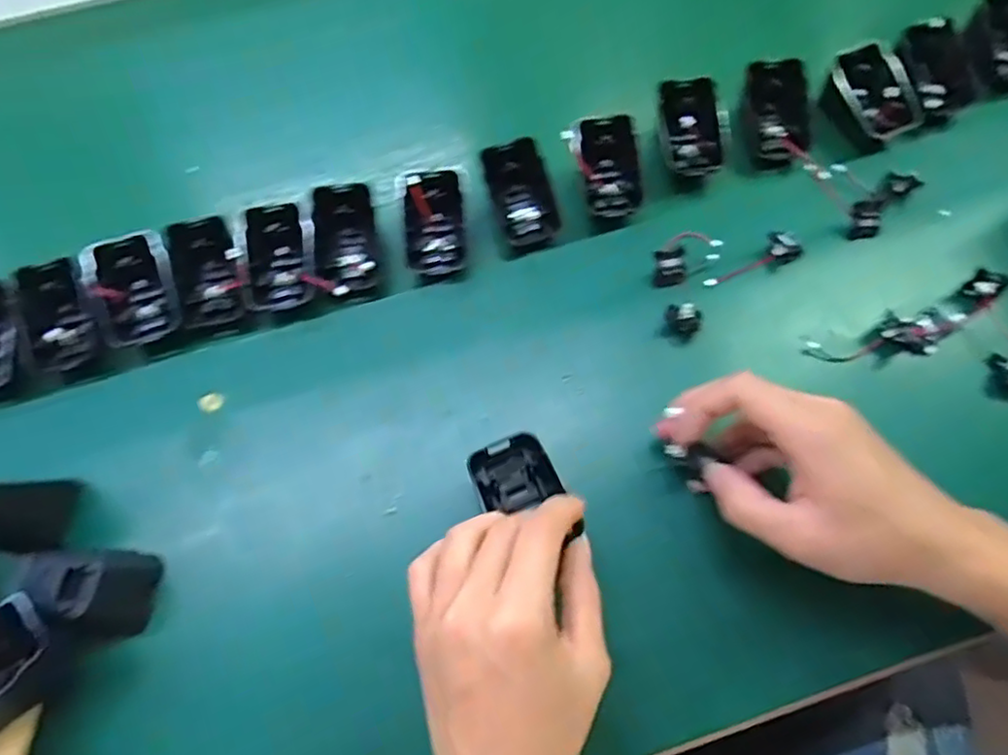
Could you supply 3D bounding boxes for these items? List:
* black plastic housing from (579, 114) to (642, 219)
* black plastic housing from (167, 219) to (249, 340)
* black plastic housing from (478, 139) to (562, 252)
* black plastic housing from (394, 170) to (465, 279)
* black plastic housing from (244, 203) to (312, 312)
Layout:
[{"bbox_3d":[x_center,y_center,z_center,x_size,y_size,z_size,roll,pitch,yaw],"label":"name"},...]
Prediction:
[{"bbox_3d":[0.072,-0.146,0.447,0.043,0.022,0.072,-6,91,1],"label":"black plastic housing"},{"bbox_3d":[-0.193,-0.066,0.419,0.047,0.021,0.075,-14,99,0],"label":"black plastic housing"},{"bbox_3d":[0.011,-0.126,0.442,0.044,0.021,0.073,-16,100,-12],"label":"black plastic housing"},{"bbox_3d":[-0.048,-0.105,0.429,0.043,0.037,0.064,-6,63,0],"label":"black plastic housing"},{"bbox_3d":[-0.150,-0.078,0.421,0.040,0.033,0.064,-8,64,-1],"label":"black plastic housing"}]

